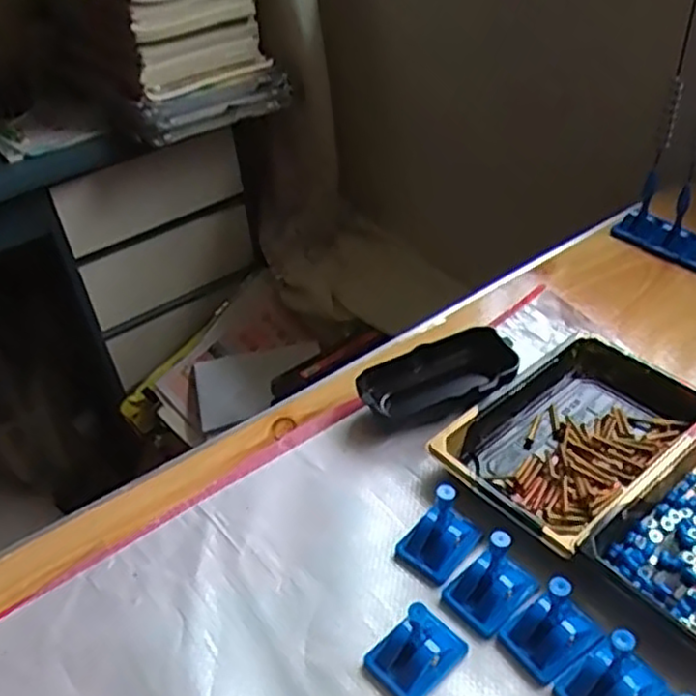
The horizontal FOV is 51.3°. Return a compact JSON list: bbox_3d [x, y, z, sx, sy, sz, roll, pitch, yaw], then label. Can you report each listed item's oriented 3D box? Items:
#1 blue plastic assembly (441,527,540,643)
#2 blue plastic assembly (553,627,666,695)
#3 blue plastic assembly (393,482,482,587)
[{"bbox_3d":[0.073,0.117,0.373,0.040,0.042,0.036,-32,46,-27],"label":"blue plastic assembly"},{"bbox_3d":[0.121,0.150,0.331,0.036,0.043,0.033,-27,44,-22],"label":"blue plastic assembly"},{"bbox_3d":[0.049,0.099,0.397,0.037,0.043,0.032,-31,46,-26],"label":"blue plastic assembly"}]

